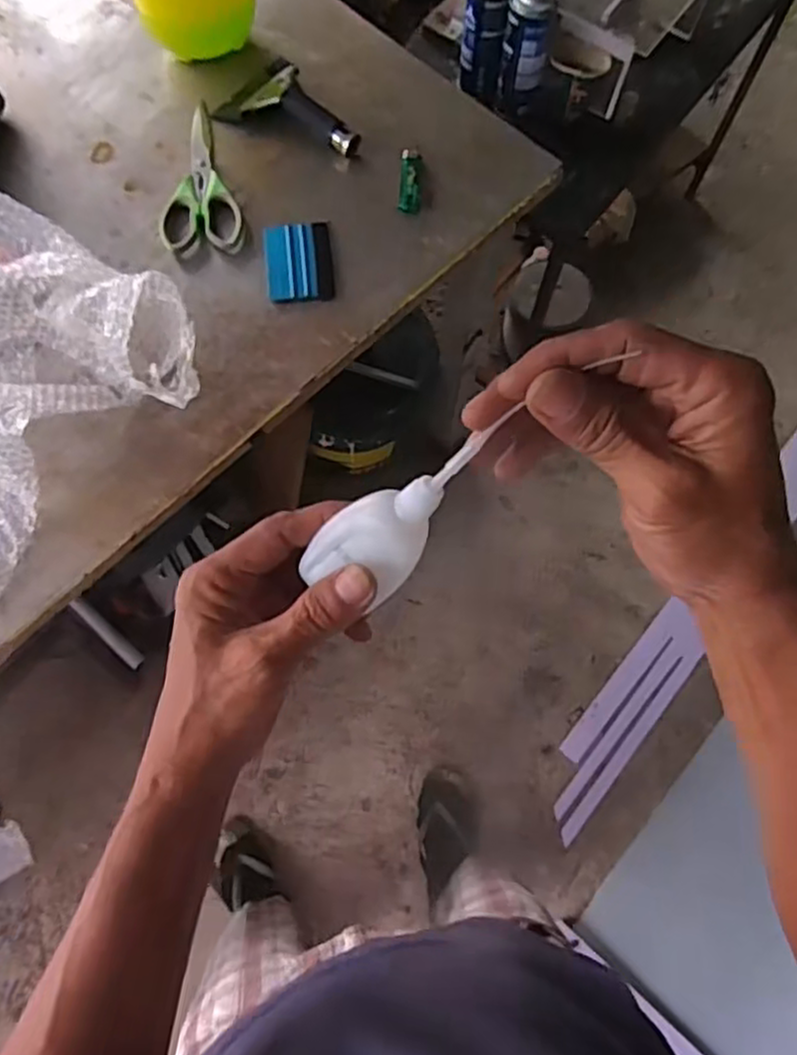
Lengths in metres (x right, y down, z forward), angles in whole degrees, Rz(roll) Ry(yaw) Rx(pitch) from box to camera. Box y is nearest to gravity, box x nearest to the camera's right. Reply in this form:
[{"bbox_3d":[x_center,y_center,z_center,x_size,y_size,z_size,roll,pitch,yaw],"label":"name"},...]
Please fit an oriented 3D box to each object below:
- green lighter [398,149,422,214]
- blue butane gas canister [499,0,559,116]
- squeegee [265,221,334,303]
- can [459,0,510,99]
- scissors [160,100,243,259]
[{"bbox_3d":[0.014,-0.408,0.815,0.026,0.017,0.091,5,74,1],"label":"green lighter"},{"bbox_3d":[0.181,-0.677,0.988,0.063,0.167,0.062,10,74,2],"label":"blue butane gas canister"},{"bbox_3d":[-0.110,-0.299,0.782,0.072,0.009,0.103,-5,74,-2],"label":"squeegee"},{"bbox_3d":[0.120,-0.703,0.995,0.063,0.160,0.066,0,74,-1],"label":"can"},{"bbox_3d":[-0.235,-0.405,0.812,0.086,0.012,0.211,-10,74,-3],"label":"scissors"}]

